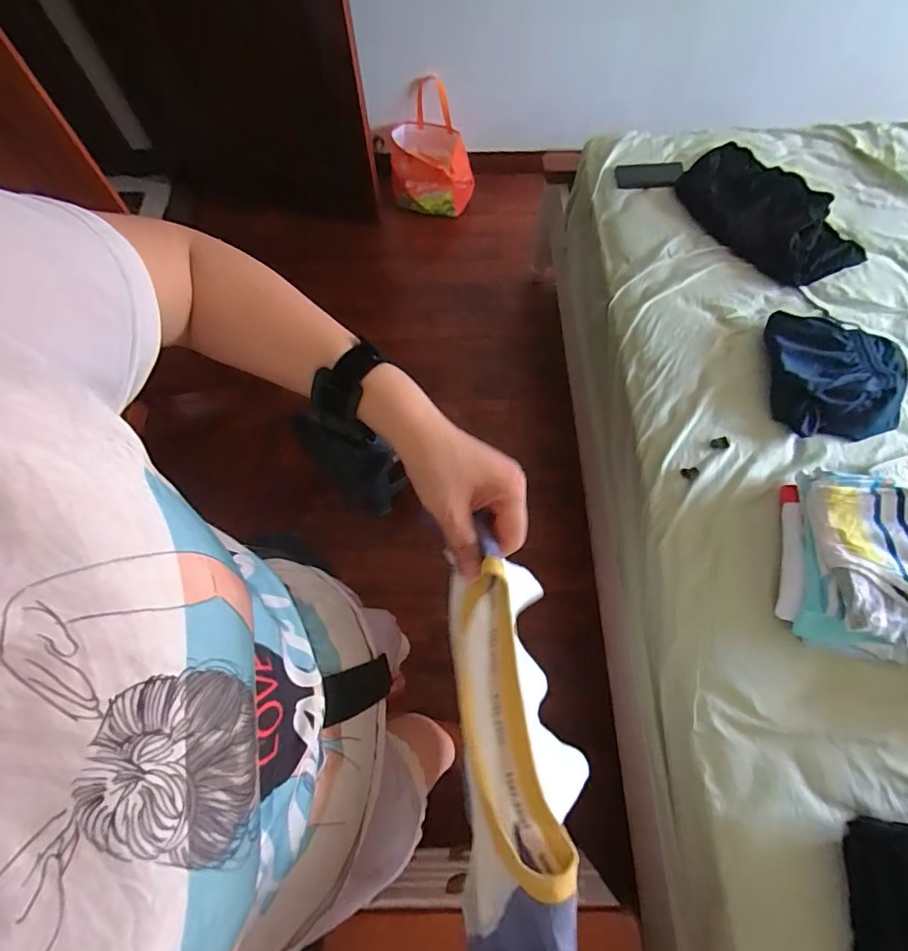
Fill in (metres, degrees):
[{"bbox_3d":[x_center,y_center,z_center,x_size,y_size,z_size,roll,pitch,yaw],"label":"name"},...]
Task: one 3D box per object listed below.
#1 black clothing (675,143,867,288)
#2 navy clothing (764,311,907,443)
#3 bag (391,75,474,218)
[{"bbox_3d":[0.642,-0.565,0.984,0.259,0.063,0.393,-27,69,-11],"label":"black clothing"},{"bbox_3d":[0.722,-0.187,0.878,0.247,0.046,0.250,10,67,5],"label":"navy clothing"},{"bbox_3d":[-0.075,-1.044,1.507,0.255,0.342,0.200,-3,67,-1],"label":"bag"}]

